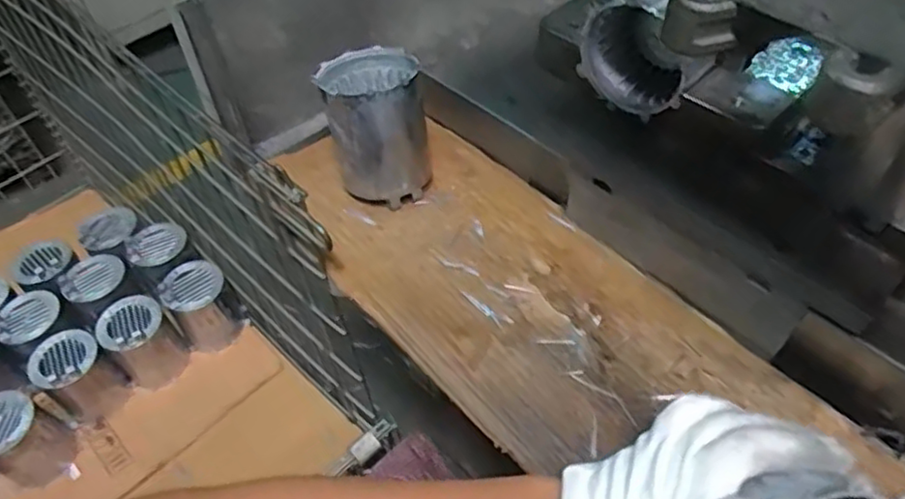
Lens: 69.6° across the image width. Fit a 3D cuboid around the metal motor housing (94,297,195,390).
[{"bbox_3d":[-0.445,0.136,0.943,0.088,0.125,0.095,-2,51,2],"label":"metal motor housing"}]

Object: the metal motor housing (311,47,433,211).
[{"bbox_3d":[-0.072,-0.114,0.617,0.093,0.117,0.108,-4,51,0],"label":"metal motor housing"}]

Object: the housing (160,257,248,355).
[{"bbox_3d":[-0.375,0.086,0.984,0.090,0.121,0.090,-2,51,2],"label":"housing"}]

